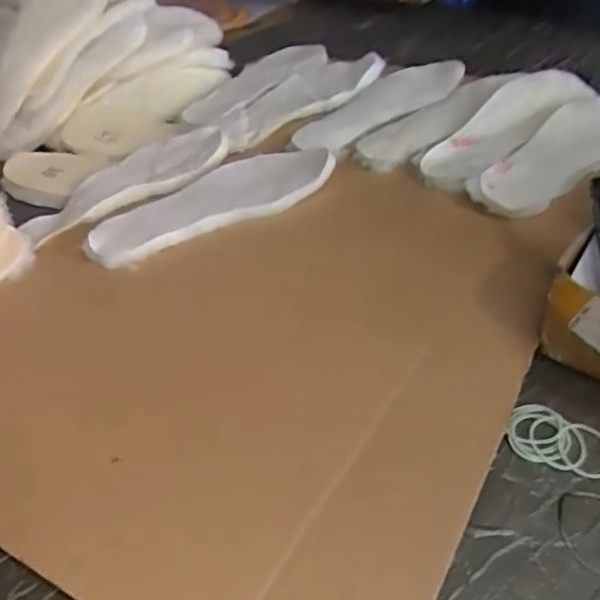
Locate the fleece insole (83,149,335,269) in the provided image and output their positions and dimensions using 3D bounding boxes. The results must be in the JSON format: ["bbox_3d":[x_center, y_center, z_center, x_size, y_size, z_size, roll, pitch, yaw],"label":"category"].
[{"bbox_3d":[-0.100,-0.115,0.674,0.278,0.023,0.098,-21,50,-12],"label":"fleece insole"}]

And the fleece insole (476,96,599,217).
[{"bbox_3d":[0.295,-0.169,0.666,0.259,0.012,0.087,-32,59,-19],"label":"fleece insole"}]

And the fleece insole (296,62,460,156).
[{"bbox_3d":[0.102,-0.259,0.797,0.275,0.012,0.098,-37,50,-26],"label":"fleece insole"}]

